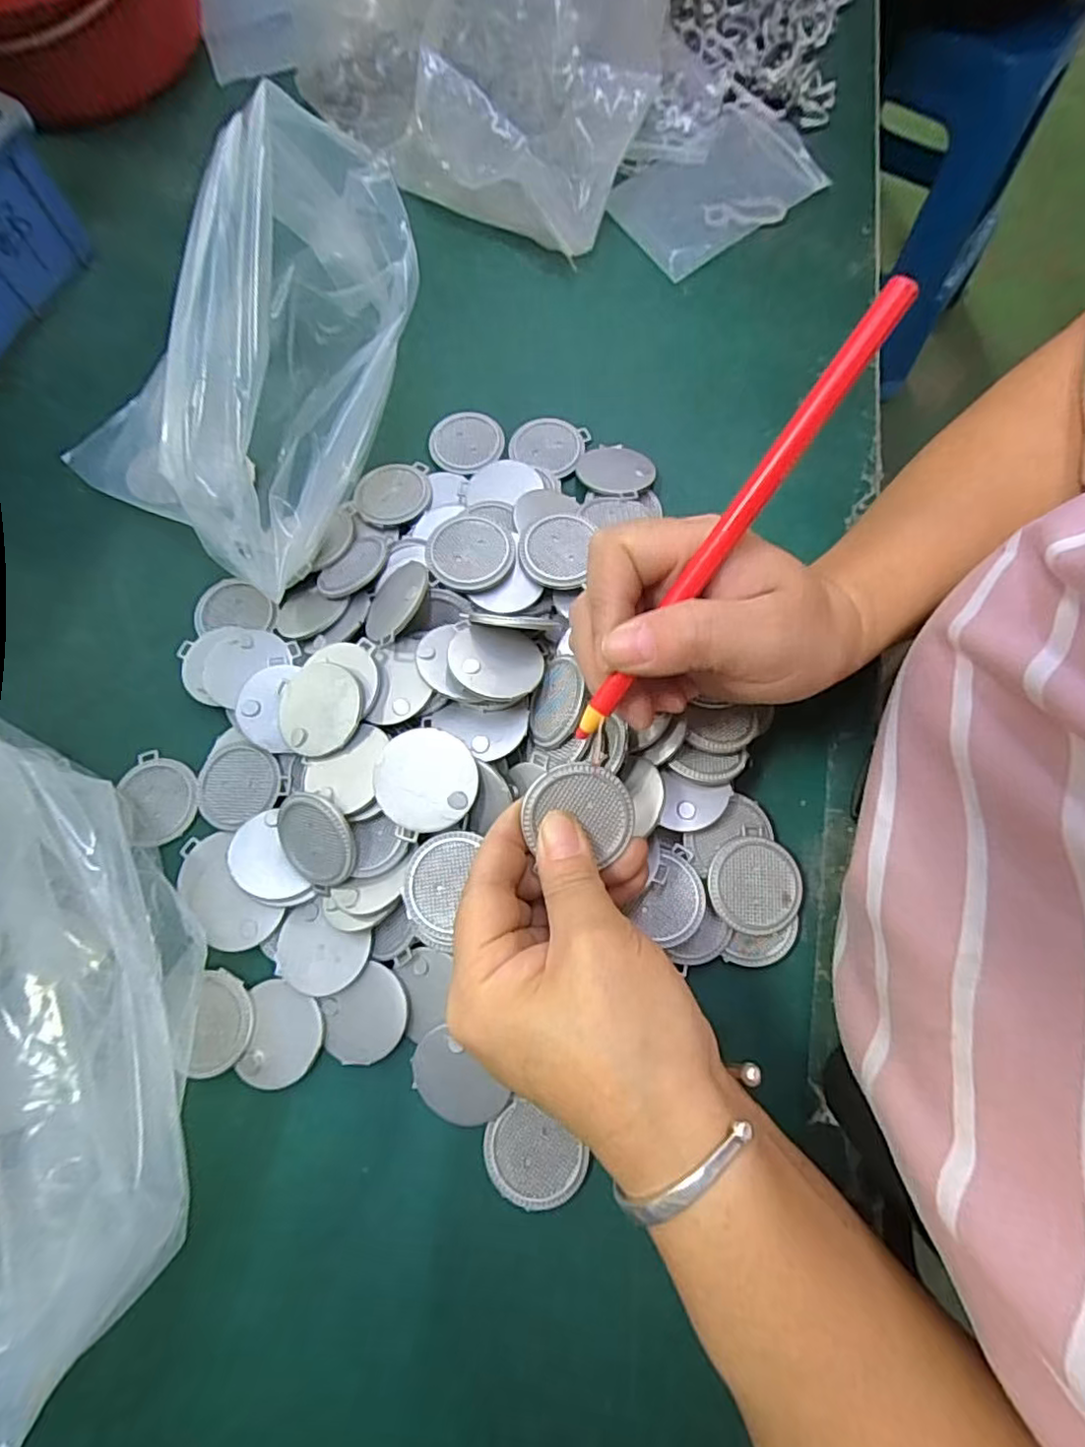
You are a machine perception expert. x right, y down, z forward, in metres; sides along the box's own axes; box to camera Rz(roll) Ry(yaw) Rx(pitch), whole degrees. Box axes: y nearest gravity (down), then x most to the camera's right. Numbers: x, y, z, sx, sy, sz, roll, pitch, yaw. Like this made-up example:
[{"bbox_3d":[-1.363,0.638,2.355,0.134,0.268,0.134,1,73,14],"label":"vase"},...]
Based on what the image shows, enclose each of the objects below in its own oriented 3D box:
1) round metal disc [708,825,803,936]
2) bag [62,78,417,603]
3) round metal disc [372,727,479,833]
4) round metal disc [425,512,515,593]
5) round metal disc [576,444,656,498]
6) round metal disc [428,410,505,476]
[{"bbox_3d":[0.090,0.068,0.270,0.039,0.004,0.039,1,76,-5],"label":"round metal disc"},{"bbox_3d":[-0.125,-0.159,0.293,0.098,0.122,0.165,25,75,8],"label":"bag"},{"bbox_3d":[-0.047,0.022,0.254,0.040,0.004,0.039,0,83,-2],"label":"round metal disc"},{"bbox_3d":[-0.033,-0.079,0.298,0.039,0.009,0.040,0,73,1],"label":"round metal disc"},{"bbox_3d":[0.039,-0.135,0.339,0.040,0.004,0.038,-2,56,4],"label":"round metal disc"},{"bbox_3d":[-0.042,-0.155,0.352,0.038,0.004,0.041,0,73,1],"label":"round metal disc"}]

